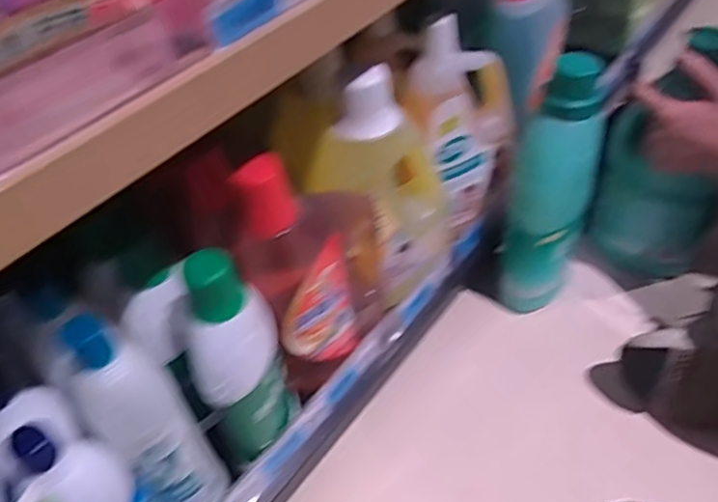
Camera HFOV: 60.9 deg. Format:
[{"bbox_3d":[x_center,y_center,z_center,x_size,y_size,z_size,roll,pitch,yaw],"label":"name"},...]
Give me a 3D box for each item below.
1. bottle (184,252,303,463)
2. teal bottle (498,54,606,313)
[{"bbox_3d":[-0.099,0.098,0.525,0.074,0.234,0.065,-19,48,-12],"label":"bottle"},{"bbox_3d":[0.226,-0.063,0.714,0.089,0.313,0.082,9,48,14],"label":"teal bottle"}]

